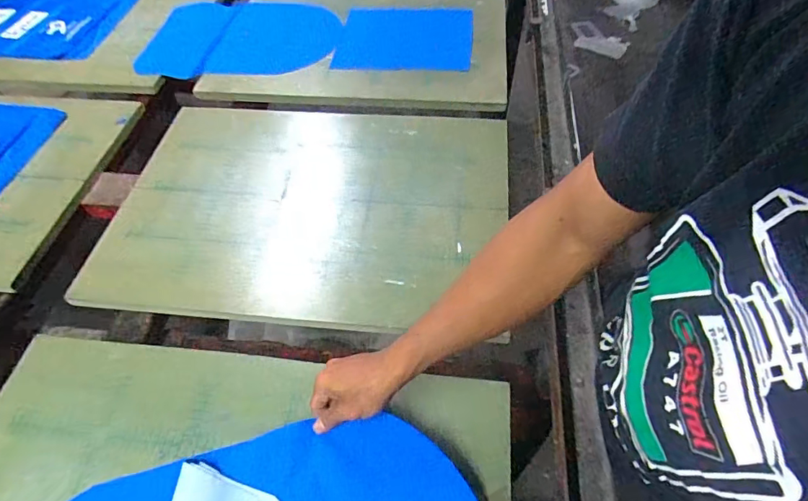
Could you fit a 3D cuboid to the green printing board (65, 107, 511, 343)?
[{"bbox_3d":[-0.149,-0.085,0.790,0.623,0.022,0.458,4,54,4],"label":"green printing board"}]

